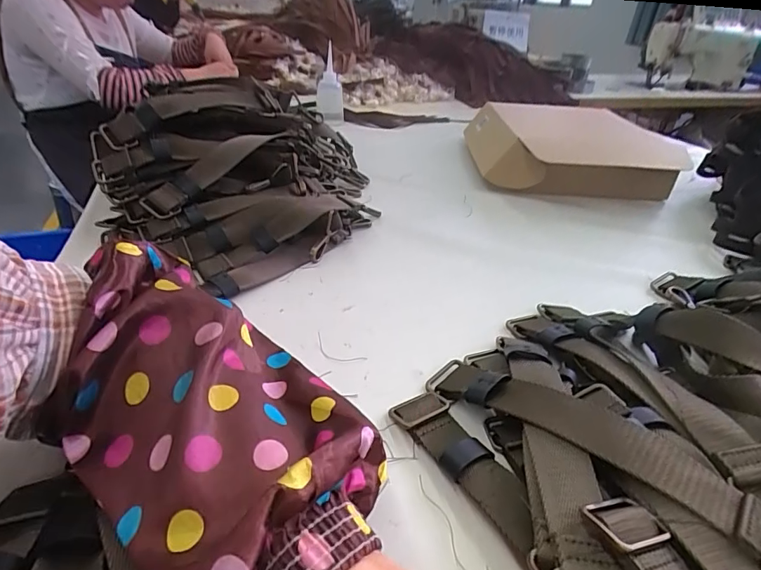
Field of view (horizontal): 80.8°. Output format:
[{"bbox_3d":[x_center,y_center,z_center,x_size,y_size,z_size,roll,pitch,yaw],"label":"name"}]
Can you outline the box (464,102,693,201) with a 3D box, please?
[{"bbox_3d":[0.309,-0.247,0.805,0.281,0.083,0.319,0,34,-4],"label":"box"}]

